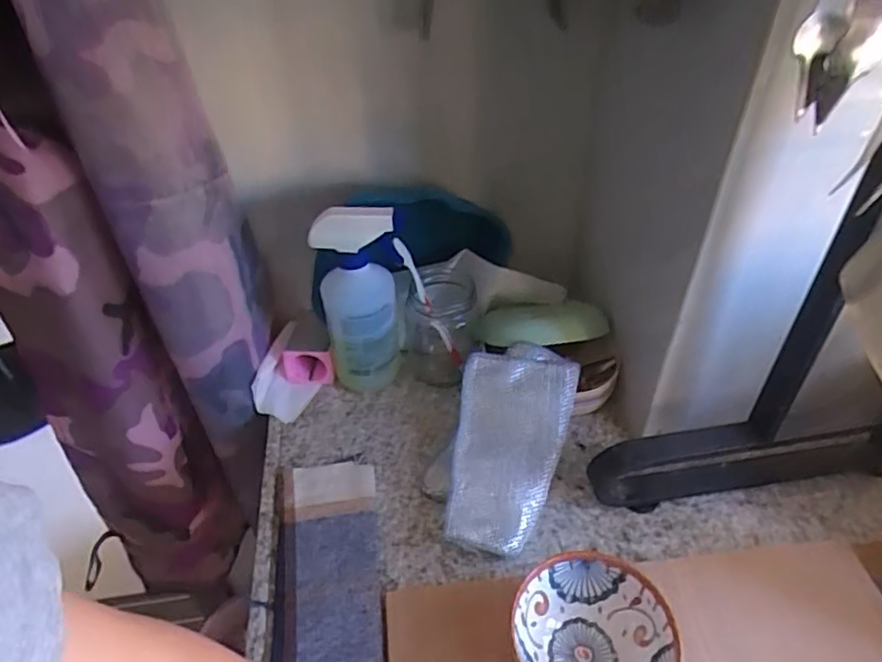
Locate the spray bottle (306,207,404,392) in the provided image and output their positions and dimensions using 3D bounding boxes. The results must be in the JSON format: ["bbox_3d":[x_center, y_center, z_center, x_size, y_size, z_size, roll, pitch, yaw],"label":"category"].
[{"bbox_3d":[-0.074,-0.027,0.614,0.091,0.209,0.061,-5,42,-5],"label":"spray bottle"}]

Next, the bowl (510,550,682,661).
[{"bbox_3d":[0.106,0.221,0.437,0.106,0.065,0.099,-1,42,1],"label":"bowl"}]

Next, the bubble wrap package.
[{"bbox_3d":[0.057,0.099,0.558,0.099,0.025,0.191,12,63,14],"label":"bubble wrap package"}]

